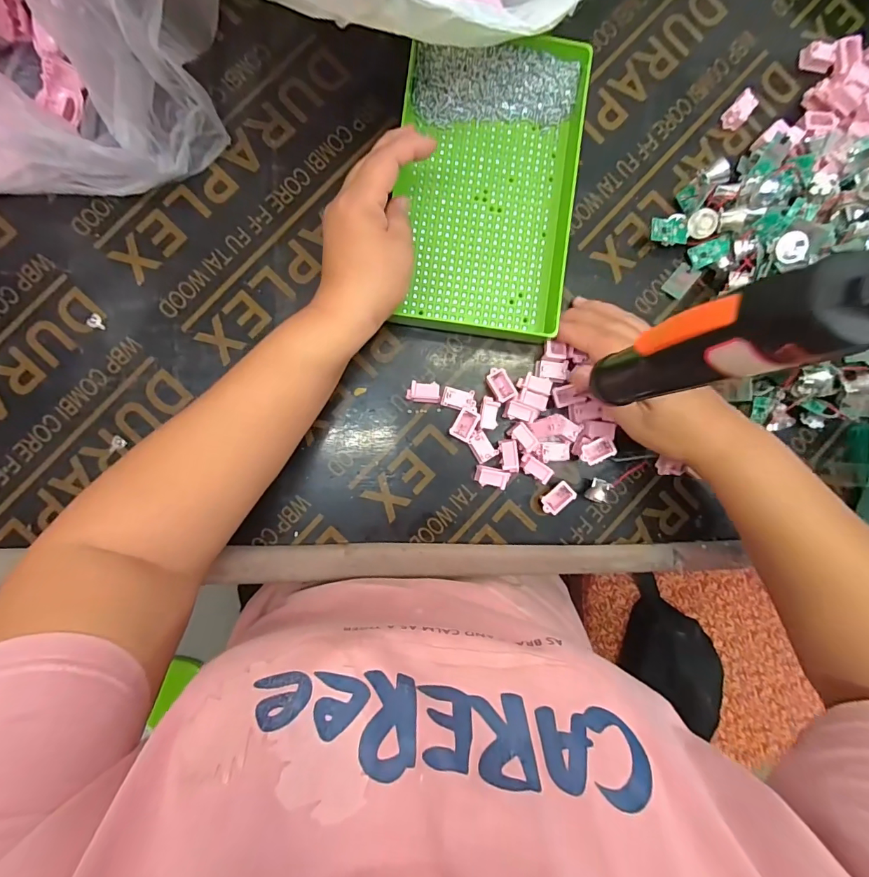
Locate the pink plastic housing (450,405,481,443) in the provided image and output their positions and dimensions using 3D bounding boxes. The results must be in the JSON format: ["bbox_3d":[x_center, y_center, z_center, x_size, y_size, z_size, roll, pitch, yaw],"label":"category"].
[{"bbox_3d":[0.027,-0.014,0.385,0.019,0.014,0.031,25,89,-3],"label":"pink plastic housing"}]

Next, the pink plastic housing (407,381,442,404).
[{"bbox_3d":[-0.010,-0.040,0.383,0.028,0.016,0.018,5,90,-3],"label":"pink plastic housing"}]

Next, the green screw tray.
[{"bbox_3d":[0.044,-0.213,0.373,0.144,0.035,0.236,6,90,-3],"label":"green screw tray"}]

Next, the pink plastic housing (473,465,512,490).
[{"bbox_3d":[0.051,0.035,0.386,0.029,0.016,0.016,13,89,-3],"label":"pink plastic housing"}]

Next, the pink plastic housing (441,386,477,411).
[{"bbox_3d":[0.021,-0.034,0.386,0.029,0.014,0.018,9,89,-3],"label":"pink plastic housing"}]

